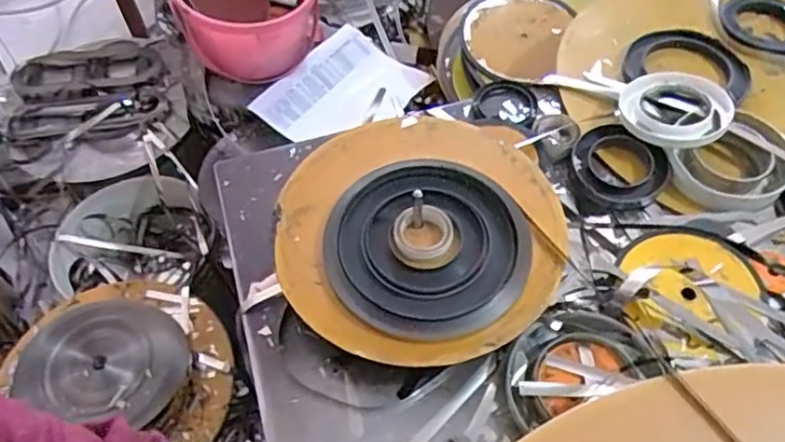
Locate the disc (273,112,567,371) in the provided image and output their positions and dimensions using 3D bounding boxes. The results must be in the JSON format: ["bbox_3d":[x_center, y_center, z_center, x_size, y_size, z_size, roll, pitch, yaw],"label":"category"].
[{"bbox_3d":[0.030,0.002,0.634,0.275,0.023,0.294,-1,56,1],"label":"disc"}]

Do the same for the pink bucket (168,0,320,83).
[{"bbox_3d":[-0.229,-0.331,1.012,0.213,0.170,0.185,-10,56,-5],"label":"pink bucket"}]

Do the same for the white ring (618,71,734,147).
[{"bbox_3d":[0.332,-0.132,0.727,0.116,0.026,0.111,-1,56,1],"label":"white ring"}]

